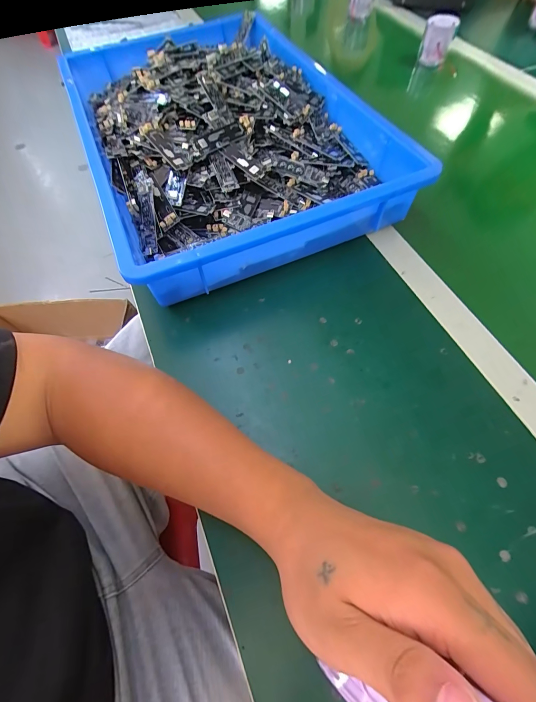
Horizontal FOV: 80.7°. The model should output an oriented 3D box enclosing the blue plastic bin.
[{"bbox_3d":[-0.059,-0.316,0.469,0.365,0.085,0.503,-23,64,-9],"label":"blue plastic bin"}]

